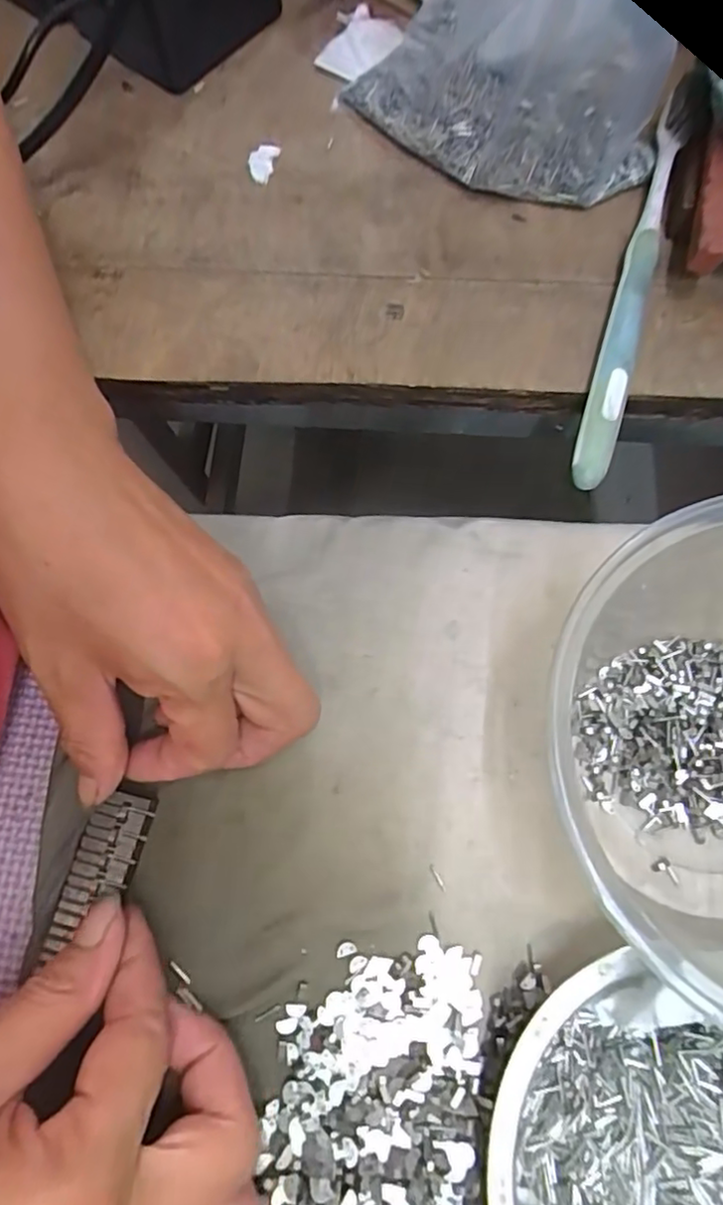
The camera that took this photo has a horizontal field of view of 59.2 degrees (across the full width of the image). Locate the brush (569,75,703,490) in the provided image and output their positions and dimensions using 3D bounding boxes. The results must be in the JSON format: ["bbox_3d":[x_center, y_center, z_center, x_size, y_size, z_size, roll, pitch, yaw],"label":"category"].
[{"bbox_3d":[0.105,-0.126,0.241,0.014,0.021,0.174,16,73,6],"label":"brush"}]

